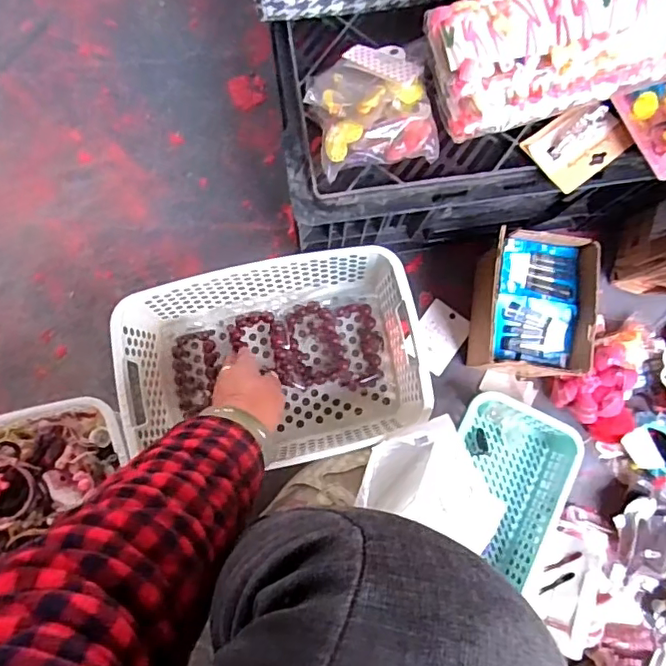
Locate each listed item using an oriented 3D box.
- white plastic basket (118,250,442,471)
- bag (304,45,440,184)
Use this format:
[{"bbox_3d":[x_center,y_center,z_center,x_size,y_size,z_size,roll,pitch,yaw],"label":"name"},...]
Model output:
[{"bbox_3d":[-0.060,0.029,0.590,0.291,0.098,0.194,-11,85,-1],"label":"white plastic basket"},{"bbox_3d":[0.029,-0.183,0.451,0.092,0.034,0.105,-13,83,-3],"label":"bag"}]

